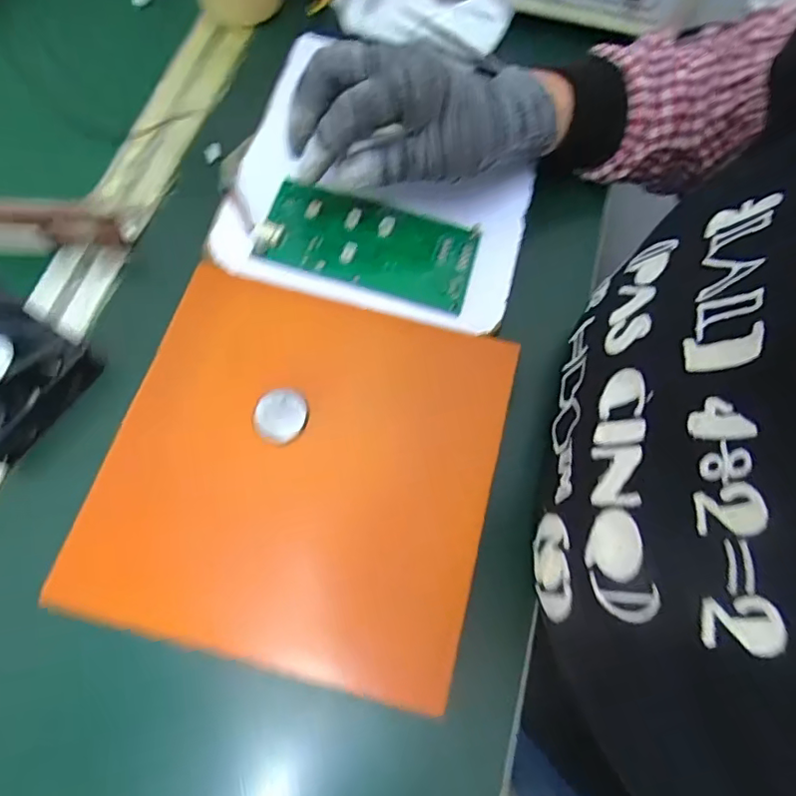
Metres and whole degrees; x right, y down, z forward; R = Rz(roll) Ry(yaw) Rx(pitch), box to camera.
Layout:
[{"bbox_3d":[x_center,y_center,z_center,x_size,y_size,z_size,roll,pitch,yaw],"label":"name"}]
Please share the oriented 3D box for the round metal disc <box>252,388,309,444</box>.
[{"bbox_3d":[-0.064,0.009,0.313,0.028,0.009,0.031,25,70,7],"label":"round metal disc"}]

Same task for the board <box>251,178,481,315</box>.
[{"bbox_3d":[-0.019,-0.099,0.360,0.132,0.010,0.060,15,70,3],"label":"board"}]

